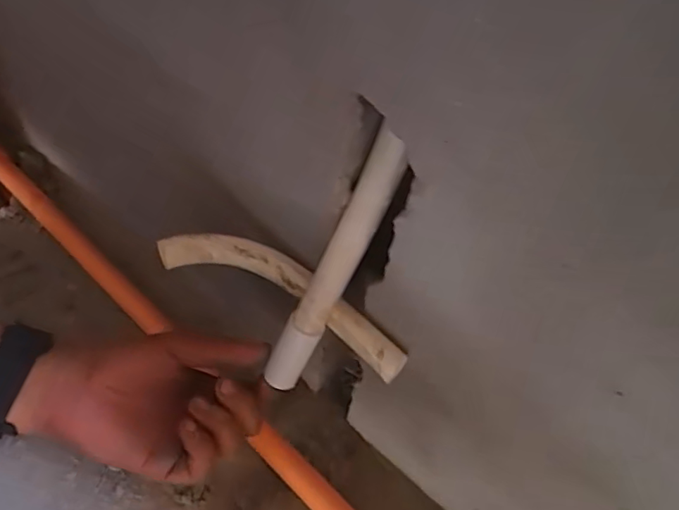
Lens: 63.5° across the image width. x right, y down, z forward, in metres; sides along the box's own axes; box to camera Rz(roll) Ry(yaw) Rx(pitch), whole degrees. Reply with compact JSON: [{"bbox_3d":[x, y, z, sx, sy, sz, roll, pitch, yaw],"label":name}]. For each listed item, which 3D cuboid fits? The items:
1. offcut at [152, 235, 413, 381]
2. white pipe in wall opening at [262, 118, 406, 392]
[{"bbox_3d":[-0.033,0.022,0.351,0.167,0.027,0.039,24,57,11],"label":"offcut"},{"bbox_3d":[-0.007,0.011,0.305,0.024,0.194,0.022,-16,54,-41],"label":"white pipe in wall opening"}]

